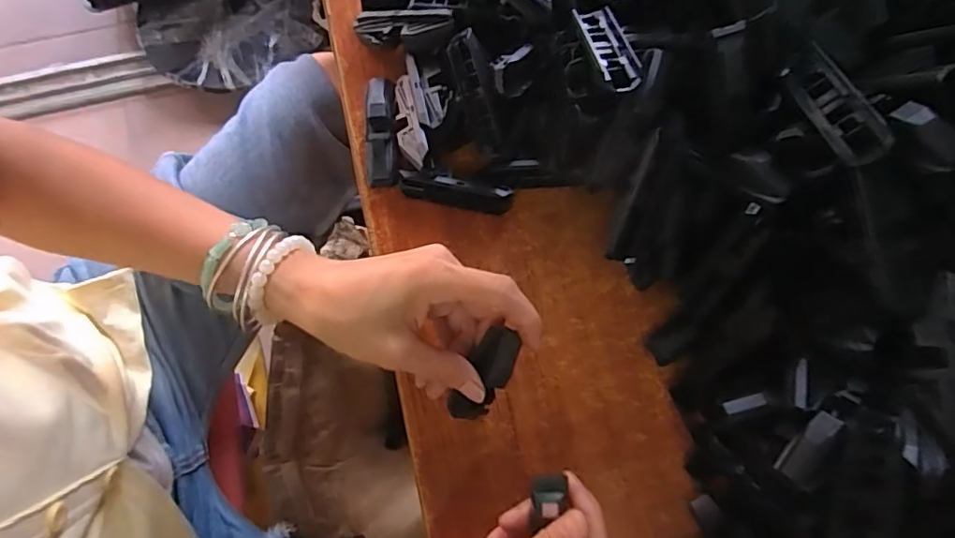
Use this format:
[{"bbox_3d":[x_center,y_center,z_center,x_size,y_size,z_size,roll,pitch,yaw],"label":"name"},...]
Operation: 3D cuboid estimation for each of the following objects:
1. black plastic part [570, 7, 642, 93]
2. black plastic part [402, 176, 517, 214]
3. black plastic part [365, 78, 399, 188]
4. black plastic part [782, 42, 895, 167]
[{"bbox_3d":[0.070,-0.121,0.299,0.022,0.007,0.070,-10,55,-1],"label":"black plastic part"},{"bbox_3d":[-0.014,-0.048,0.353,0.071,0.023,0.012,10,80,2],"label":"black plastic part"},{"bbox_3d":[-0.063,-0.090,0.362,0.020,0.021,0.073,-4,80,0],"label":"black plastic part"},{"bbox_3d":[0.164,-0.077,0.257,0.016,0.016,0.069,-12,58,-2],"label":"black plastic part"}]

